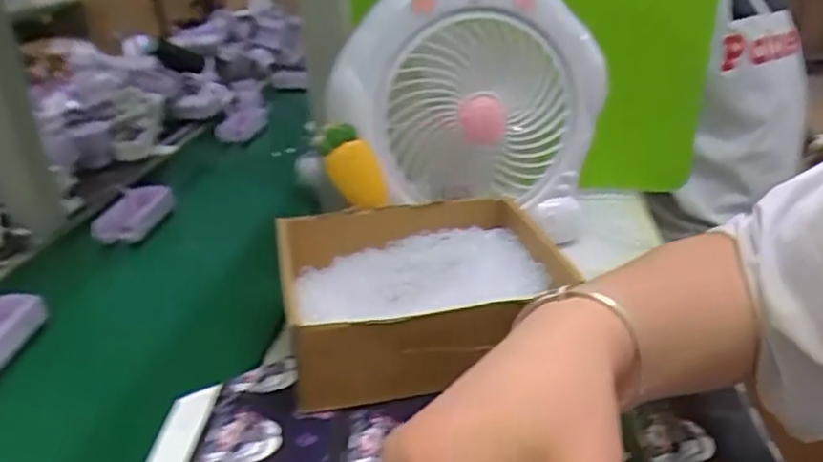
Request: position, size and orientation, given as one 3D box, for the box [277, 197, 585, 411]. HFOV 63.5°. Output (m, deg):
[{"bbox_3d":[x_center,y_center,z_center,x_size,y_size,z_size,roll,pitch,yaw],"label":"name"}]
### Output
[{"bbox_3d":[0.006,0.048,0.526,0.208,0.070,0.171,-5,27,-9],"label":"box"}]

